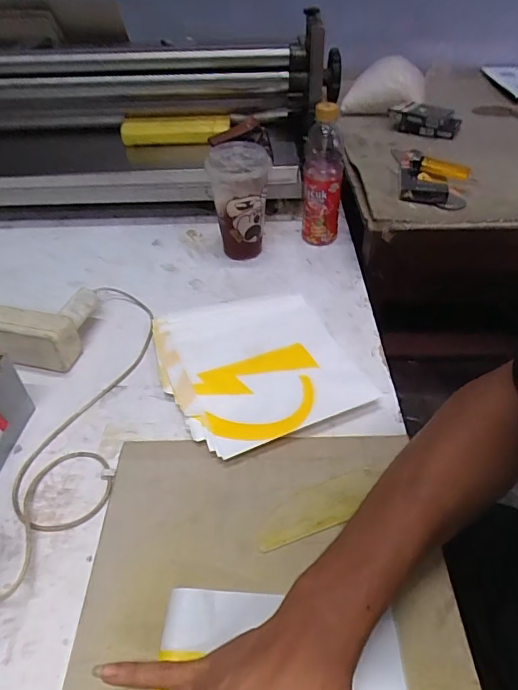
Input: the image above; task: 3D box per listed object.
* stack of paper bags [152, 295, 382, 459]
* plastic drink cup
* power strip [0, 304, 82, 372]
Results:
[{"bbox_3d":[-0.003,0.018,0.529,0.195,0.024,0.215,-18,44,-16],"label":"stack of paper bags"},{"bbox_3d":[-0.025,-0.201,0.676,0.083,0.150,0.095,-4,42,-2],"label":"plastic drink cup"},{"bbox_3d":[-0.290,-0.011,0.553,0.158,0.060,0.042,9,44,13],"label":"power strip"}]

